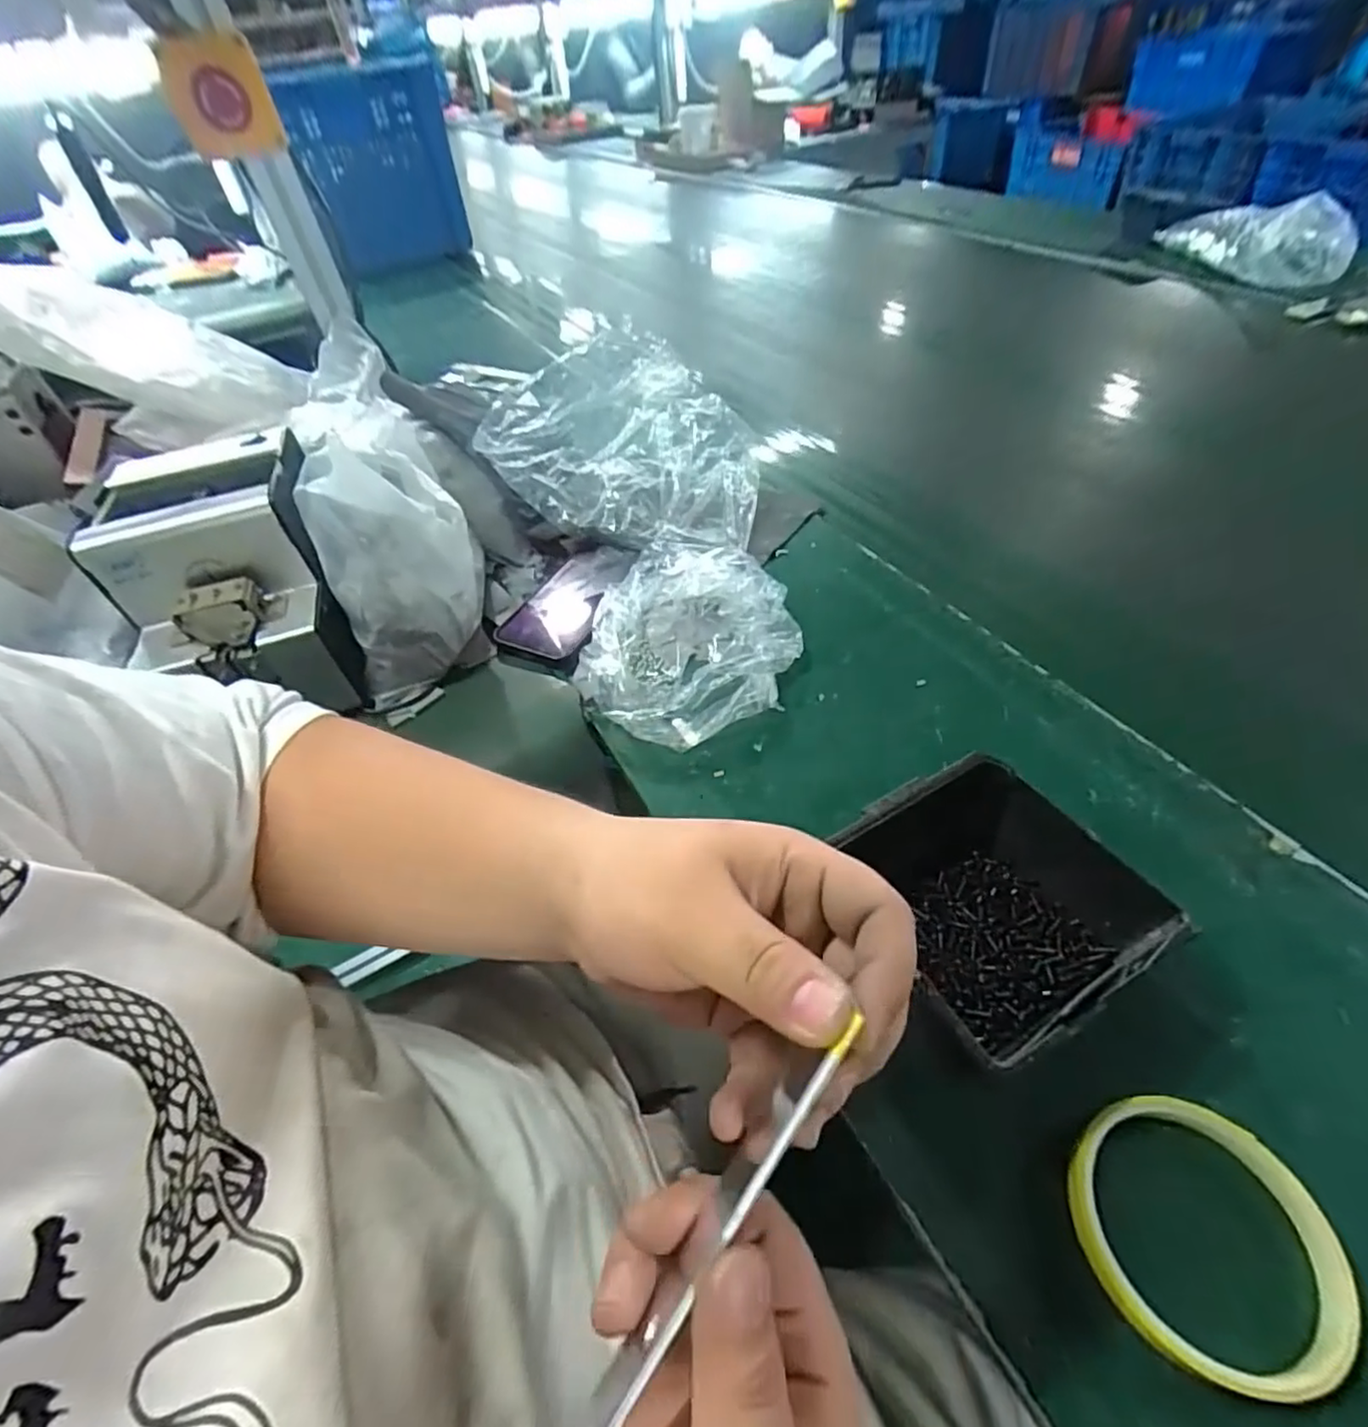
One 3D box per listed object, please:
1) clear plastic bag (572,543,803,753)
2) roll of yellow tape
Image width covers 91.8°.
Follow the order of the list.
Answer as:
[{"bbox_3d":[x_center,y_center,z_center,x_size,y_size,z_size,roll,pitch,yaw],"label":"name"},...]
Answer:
[{"bbox_3d":[0.000,-0.055,0.482,0.150,0.051,0.155,17,52,22],"label":"clear plastic bag"},{"bbox_3d":[0.197,0.197,0.252,0.083,0.019,0.087,-4,47,4],"label":"roll of yellow tape"}]

